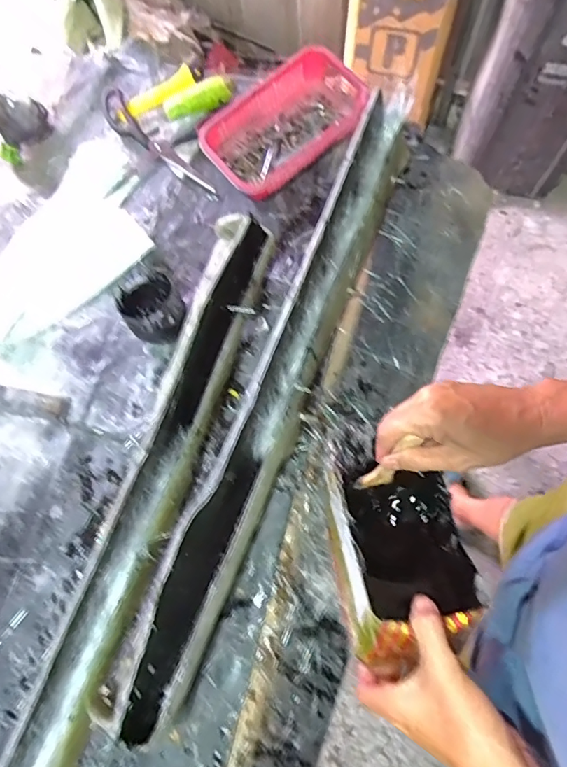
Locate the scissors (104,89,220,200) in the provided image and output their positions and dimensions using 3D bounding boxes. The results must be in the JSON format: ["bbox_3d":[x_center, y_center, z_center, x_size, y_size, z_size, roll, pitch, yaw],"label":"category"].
[{"bbox_3d":[-0.192,-0.353,0.740,0.046,0.012,0.244,-42,80,-2],"label":"scissors"}]

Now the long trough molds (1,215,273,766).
[{"bbox_3d":[-0.166,0.152,0.513,0.065,0.100,0.778,17,70,8],"label":"long trough molds"}]

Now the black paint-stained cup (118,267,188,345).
[{"bbox_3d":[-0.165,-0.093,0.631,0.078,0.075,0.088,-37,72,-12],"label":"black paint-stained cup"}]

